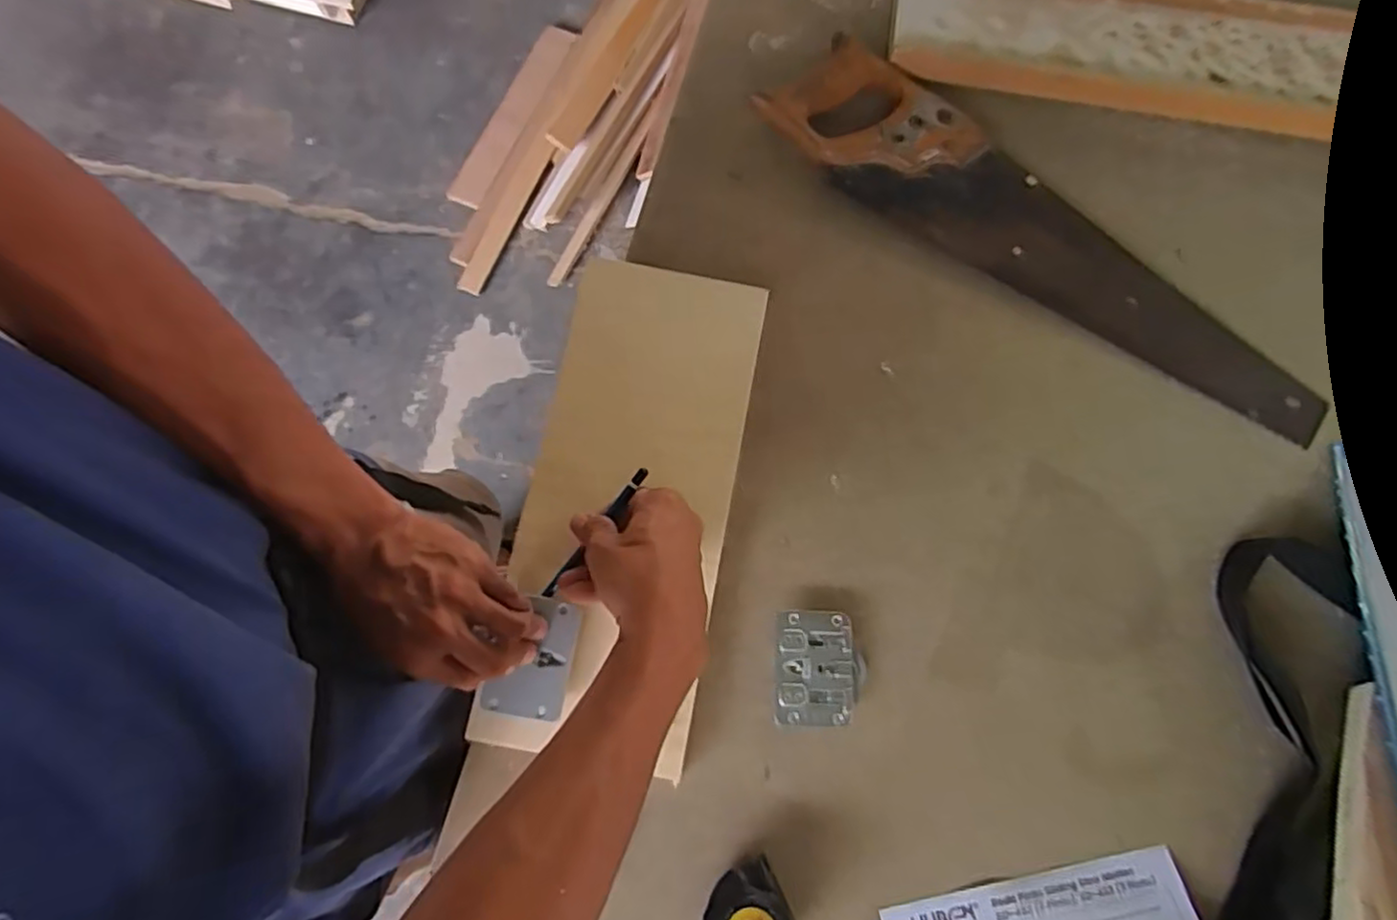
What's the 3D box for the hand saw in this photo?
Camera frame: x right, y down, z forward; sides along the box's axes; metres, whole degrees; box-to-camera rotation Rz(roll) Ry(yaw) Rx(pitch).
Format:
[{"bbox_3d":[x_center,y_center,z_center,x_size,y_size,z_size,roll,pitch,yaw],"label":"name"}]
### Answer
[{"bbox_3d":[0.279,-0.171,0.564,0.491,0.029,0.114,41,79,8],"label":"hand saw"}]

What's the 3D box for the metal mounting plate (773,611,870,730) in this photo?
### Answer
[{"bbox_3d":[0.088,0.152,0.498,0.064,0.013,0.080,3,76,0],"label":"metal mounting plate"}]

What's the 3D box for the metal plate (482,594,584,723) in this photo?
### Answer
[{"bbox_3d":[-0.114,0.136,0.472,0.053,0.004,0.078,9,76,1],"label":"metal plate"}]

